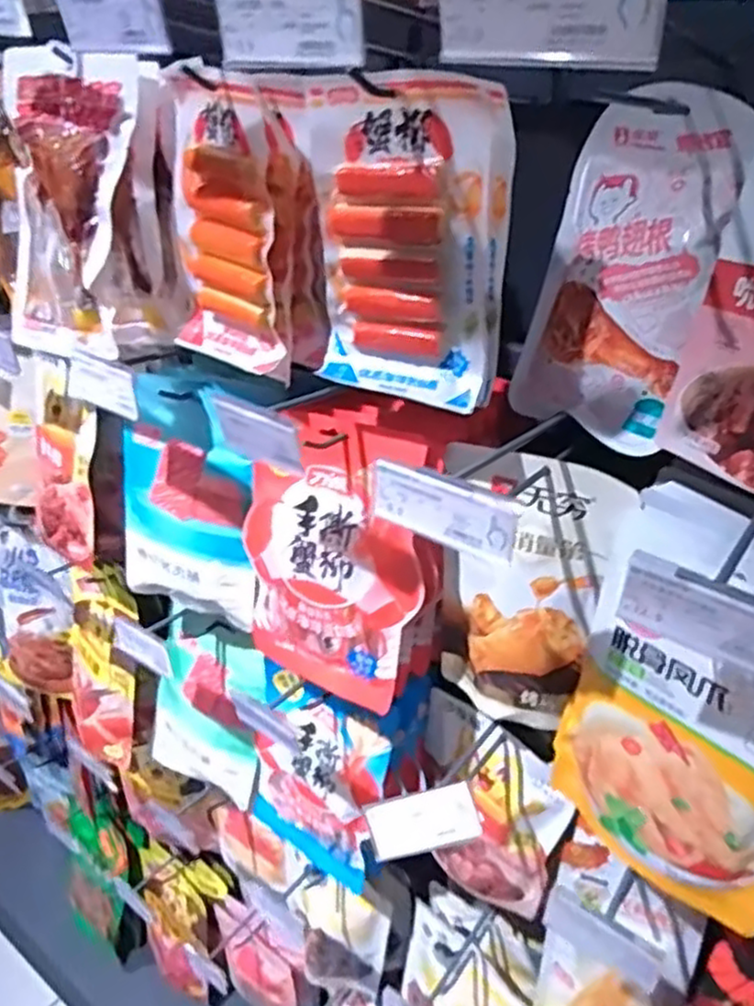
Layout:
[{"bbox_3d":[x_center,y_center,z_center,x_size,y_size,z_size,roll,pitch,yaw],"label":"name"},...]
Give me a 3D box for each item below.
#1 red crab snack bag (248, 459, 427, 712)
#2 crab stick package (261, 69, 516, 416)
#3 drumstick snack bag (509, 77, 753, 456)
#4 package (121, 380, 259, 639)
[{"bbox_3d":[-0.047,0.072,0.666,0.178,0.195,0.058,24,38,35],"label":"red crab snack bag"},{"bbox_3d":[0.002,-0.187,0.529,0.177,0.210,0.047,10,31,20],"label":"crab stick package"},{"bbox_3d":[0.184,-0.174,0.548,0.025,0.243,0.143,-3,21,-44],"label":"drumstick snack bag"},{"bbox_3d":[-0.190,-0.001,0.728,0.149,0.230,0.050,11,32,18],"label":"package"}]

